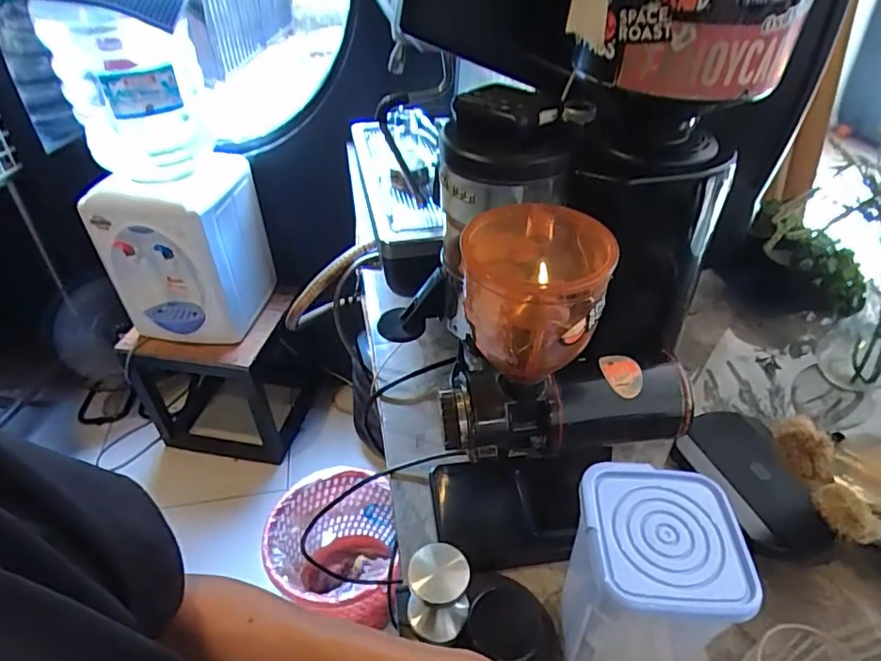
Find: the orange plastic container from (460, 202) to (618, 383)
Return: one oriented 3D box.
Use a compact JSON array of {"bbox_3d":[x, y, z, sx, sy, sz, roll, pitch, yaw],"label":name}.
[{"bbox_3d":[0.066,-0.024,0.403,0.101,0.116,0.098,6,42,8],"label":"orange plastic container"}]

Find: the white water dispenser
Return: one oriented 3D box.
[{"bbox_3d":[-0.673,-0.231,1.503,0.361,0.438,0.307,3,41,4],"label":"white water dispenser"}]

